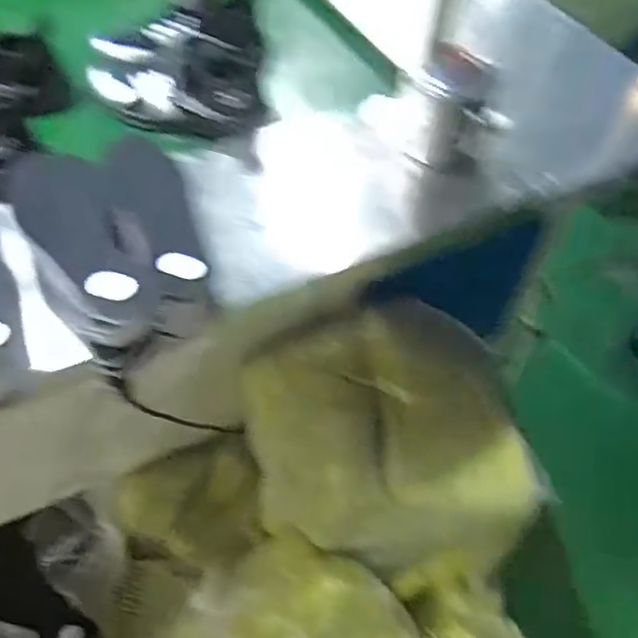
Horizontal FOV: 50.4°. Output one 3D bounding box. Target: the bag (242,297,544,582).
[{"bbox_3d":[0.081,0.159,0.921,0.340,0.144,0.331,-3,52,-7],"label":"bag"}]

